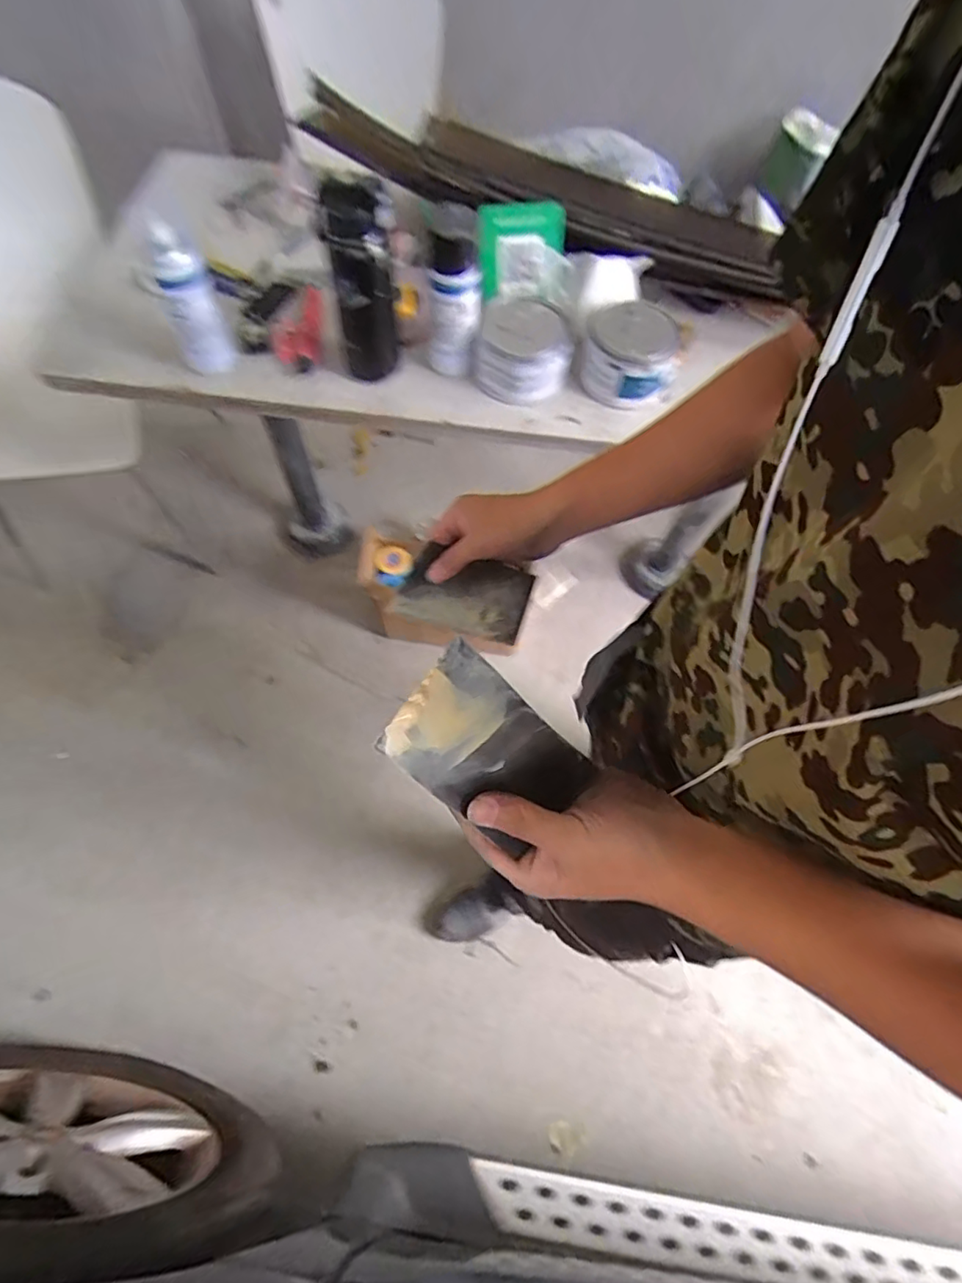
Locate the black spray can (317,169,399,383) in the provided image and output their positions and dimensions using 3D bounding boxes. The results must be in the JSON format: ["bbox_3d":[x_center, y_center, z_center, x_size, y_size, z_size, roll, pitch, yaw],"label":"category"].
[{"bbox_3d":[-0.154,-0.455,0.771,0.081,0.232,0.070,-14,67,-10],"label":"black spray can"}]

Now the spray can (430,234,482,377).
[{"bbox_3d":[-0.035,-0.451,0.811,0.065,0.181,0.069,1,65,-3],"label":"spray can"}]

